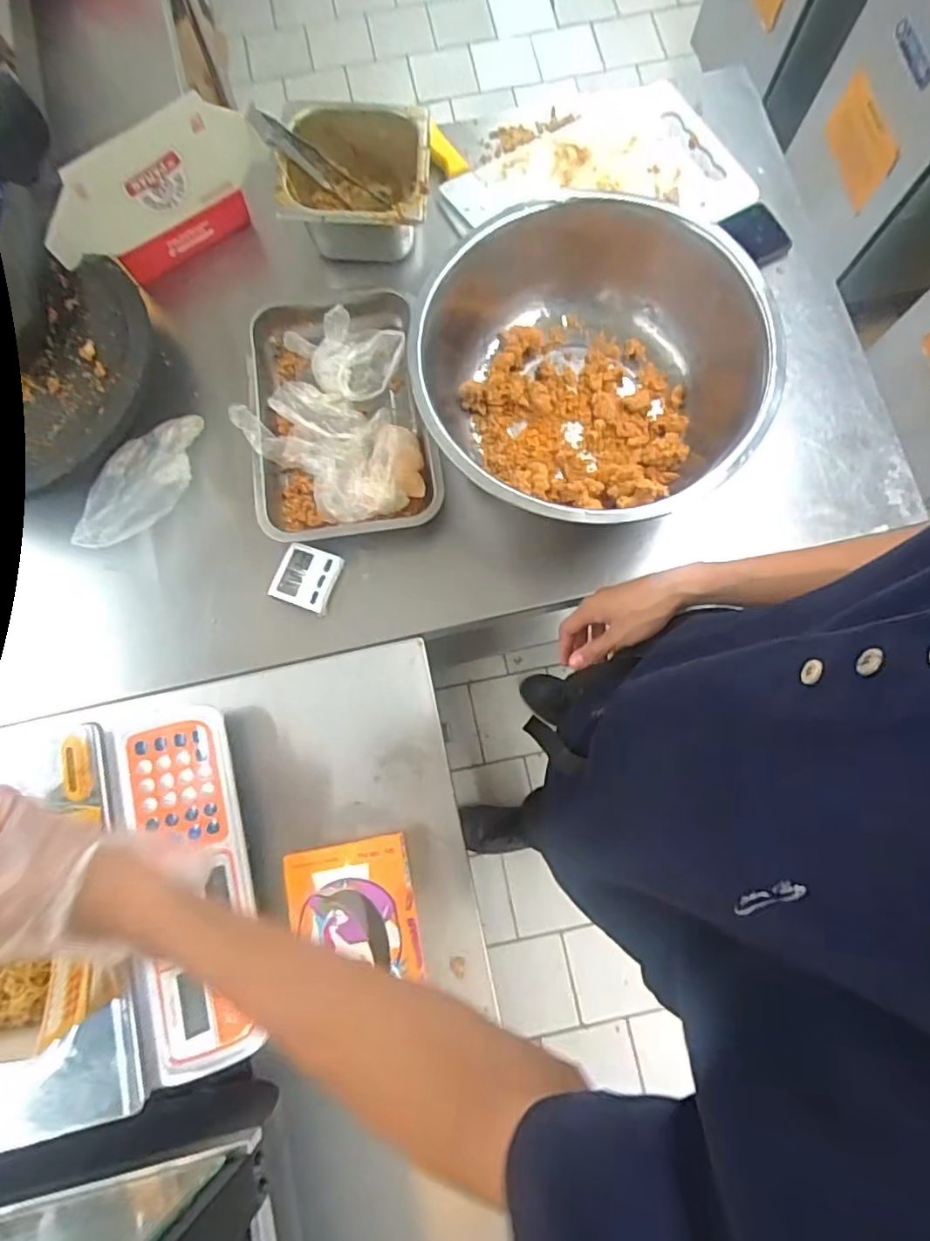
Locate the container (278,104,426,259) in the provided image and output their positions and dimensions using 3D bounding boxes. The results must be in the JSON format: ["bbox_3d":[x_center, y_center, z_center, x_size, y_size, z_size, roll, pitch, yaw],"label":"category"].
[{"bbox_3d":[-0.129,-0.523,0.728,0.167,0.116,0.143,3,78,2],"label":"container"}]

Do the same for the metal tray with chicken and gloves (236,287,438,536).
[{"bbox_3d":[-0.149,-0.254,0.697,0.215,0.055,0.322,-9,78,-1],"label":"metal tray with chicken and gloves"}]

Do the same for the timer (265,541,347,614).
[{"bbox_3d":[-0.180,-0.049,0.671,0.067,0.018,0.068,20,79,5],"label":"timer"}]

